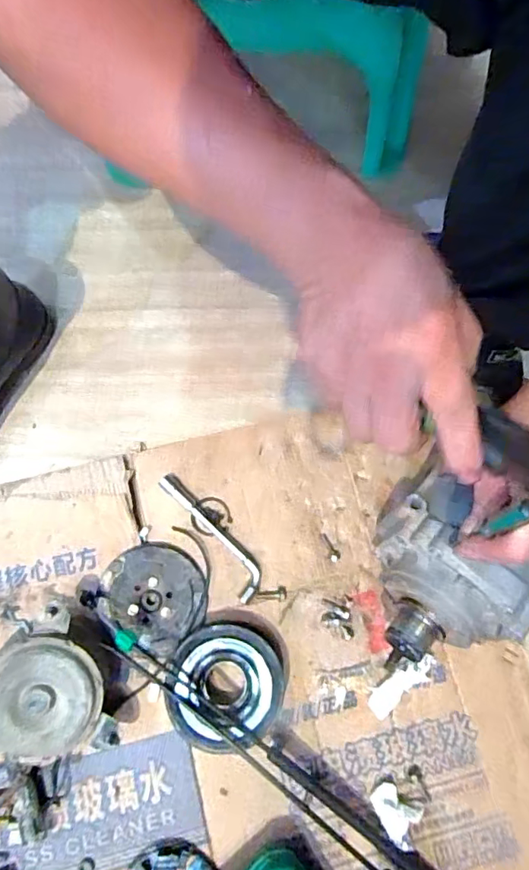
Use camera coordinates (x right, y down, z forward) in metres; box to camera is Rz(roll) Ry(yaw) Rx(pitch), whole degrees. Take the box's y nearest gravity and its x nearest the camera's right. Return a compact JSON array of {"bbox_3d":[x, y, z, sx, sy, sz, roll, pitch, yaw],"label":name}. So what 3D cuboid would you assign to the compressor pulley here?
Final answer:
[{"bbox_3d":[-0.034,0.226,0.465,0.098,0.035,0.100,0,76,-2],"label":"compressor pulley"}]

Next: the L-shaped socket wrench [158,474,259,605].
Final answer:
[{"bbox_3d":[-0.053,0.096,0.501,0.030,0.015,0.143,-38,80,-10],"label":"L-shaped socket wrench"}]

